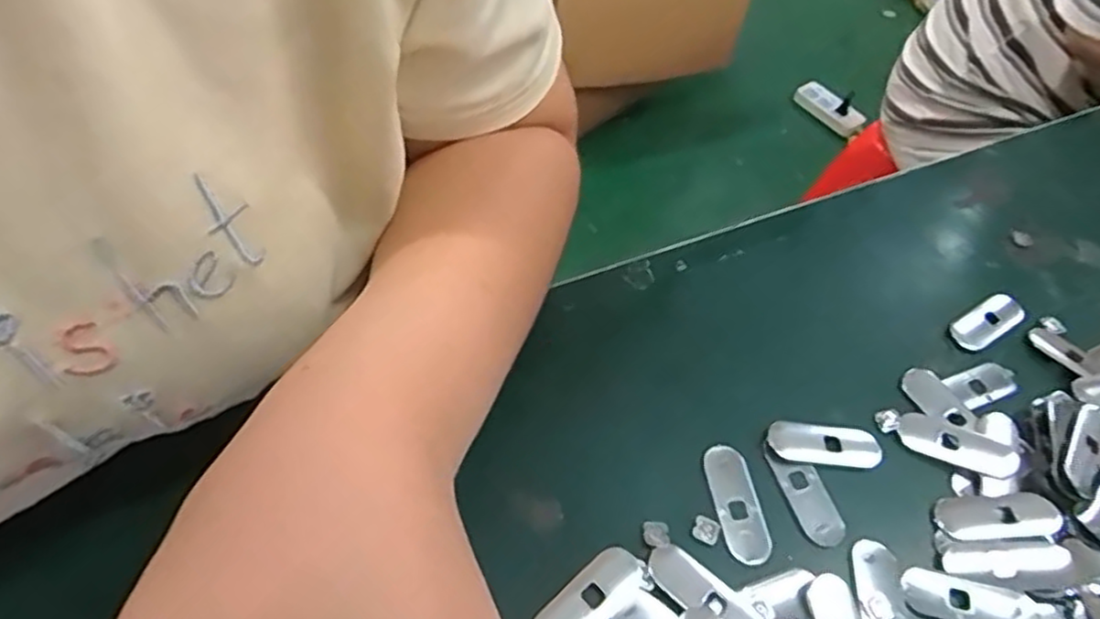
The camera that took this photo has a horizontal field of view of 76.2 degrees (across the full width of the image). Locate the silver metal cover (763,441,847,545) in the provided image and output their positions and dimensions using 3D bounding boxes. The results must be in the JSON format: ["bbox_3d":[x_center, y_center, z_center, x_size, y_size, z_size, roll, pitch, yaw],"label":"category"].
[{"bbox_3d":[0.110,0.078,0.302,0.019,0.005,0.047,-11,58,-17],"label":"silver metal cover"}]

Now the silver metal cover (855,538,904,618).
[{"bbox_3d":[0.131,0.116,0.274,0.017,0.004,0.052,8,54,-5],"label":"silver metal cover"}]

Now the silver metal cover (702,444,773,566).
[{"bbox_3d":[0.079,0.080,0.294,0.020,0.004,0.050,-2,56,-12],"label":"silver metal cover"}]

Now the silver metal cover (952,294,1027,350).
[{"bbox_3d":[0.234,0.006,0.374,0.049,0.004,0.019,-24,63,-25],"label":"silver metal cover"}]

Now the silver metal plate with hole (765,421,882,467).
[{"bbox_3d":[0.124,0.060,0.315,0.051,0.004,0.020,9,54,-4],"label":"silver metal plate with hole"}]

